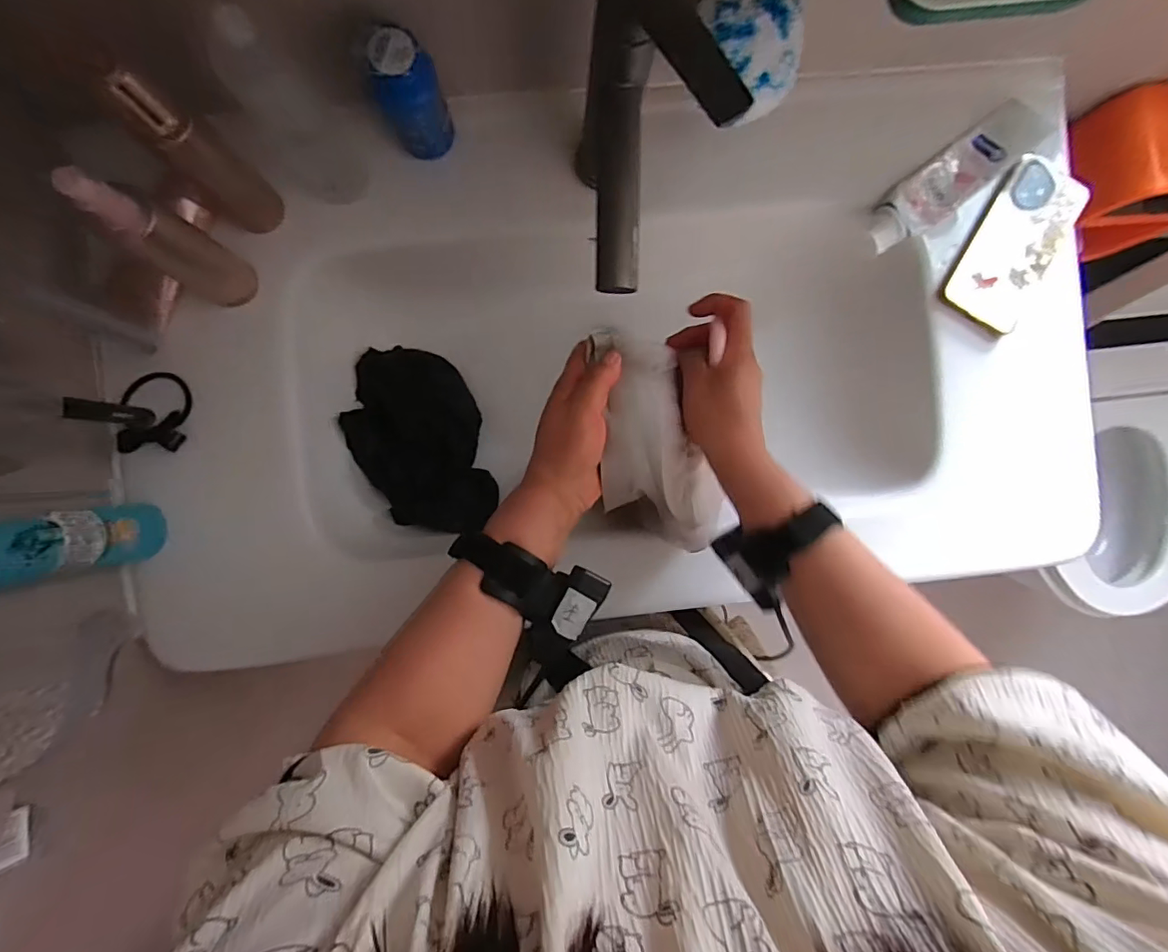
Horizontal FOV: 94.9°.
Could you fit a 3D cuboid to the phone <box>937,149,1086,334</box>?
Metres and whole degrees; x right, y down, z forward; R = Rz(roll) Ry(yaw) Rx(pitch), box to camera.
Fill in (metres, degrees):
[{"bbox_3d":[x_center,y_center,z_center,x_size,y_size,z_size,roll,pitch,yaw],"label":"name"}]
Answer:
[{"bbox_3d":[0.410,-0.223,0.503,0.077,0.008,0.167,29,90,-4],"label":"phone"}]

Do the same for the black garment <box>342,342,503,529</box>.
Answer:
[{"bbox_3d":[-0.172,-0.036,0.564,0.128,0.026,0.197,-19,96,-19],"label":"black garment"}]

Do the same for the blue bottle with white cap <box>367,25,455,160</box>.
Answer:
[{"bbox_3d":[-0.134,-0.296,0.430,0.043,0.113,0.039,0,92,-3],"label":"blue bottle with white cap"}]

